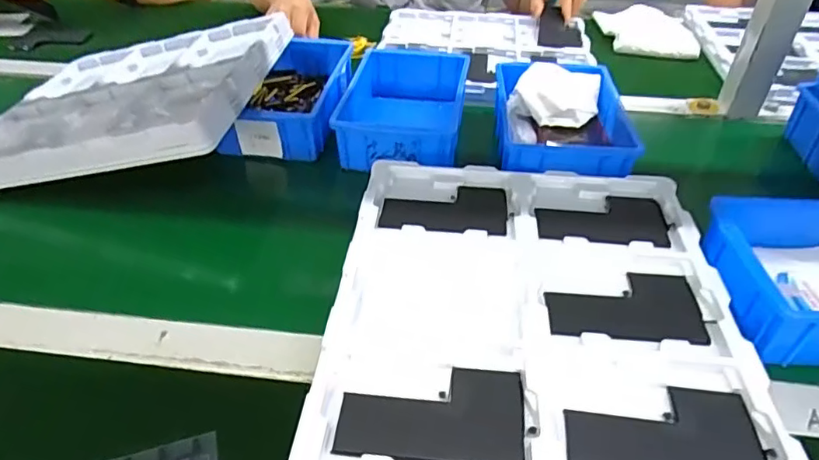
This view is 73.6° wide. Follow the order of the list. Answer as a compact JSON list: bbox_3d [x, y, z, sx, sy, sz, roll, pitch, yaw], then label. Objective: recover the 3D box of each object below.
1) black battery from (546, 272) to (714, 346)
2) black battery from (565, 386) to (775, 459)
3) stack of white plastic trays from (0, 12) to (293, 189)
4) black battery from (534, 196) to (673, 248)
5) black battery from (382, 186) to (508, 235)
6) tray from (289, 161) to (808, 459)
[{"bbox_3d":[0.151,0.052,0.386,0.107,0.006,0.064,2,40,1],"label":"black battery"},{"bbox_3d":[0.145,0.116,0.315,0.108,0.005,0.063,5,40,5],"label":"black battery"},{"bbox_3d":[-0.311,-0.149,0.604,0.317,0.031,0.281,-5,41,14],"label":"stack of white plastic trays"},{"bbox_3d":[0.162,-0.010,0.463,0.108,0.009,0.068,4,40,4],"label":"black battery"},{"bbox_3d":[0.031,-0.019,0.472,0.105,0.009,0.068,3,40,2],"label":"black battery"},{"bbox_3d":[0.086,0.050,0.388,0.270,0.027,0.313,3,42,5],"label":"tray"}]

